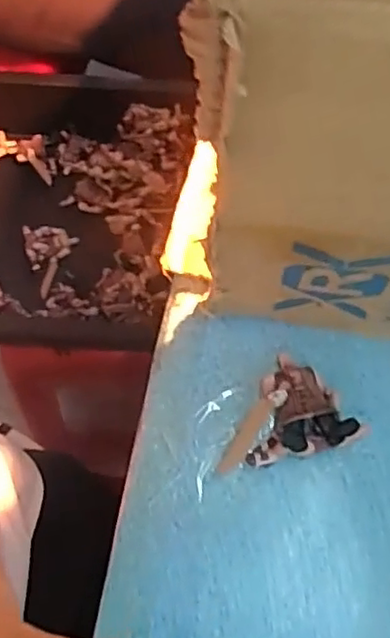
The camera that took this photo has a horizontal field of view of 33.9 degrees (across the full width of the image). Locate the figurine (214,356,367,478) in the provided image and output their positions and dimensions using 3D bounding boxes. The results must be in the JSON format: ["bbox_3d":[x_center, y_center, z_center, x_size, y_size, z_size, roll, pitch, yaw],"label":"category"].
[{"bbox_3d":[0.044,0.048,0.341,0.072,0.028,0.054,-13,69,-5],"label":"figurine"}]

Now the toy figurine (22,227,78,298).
[{"bbox_3d":[-0.159,-0.068,0.714,0.054,0.027,0.074,-8,69,-4],"label":"toy figurine"}]

